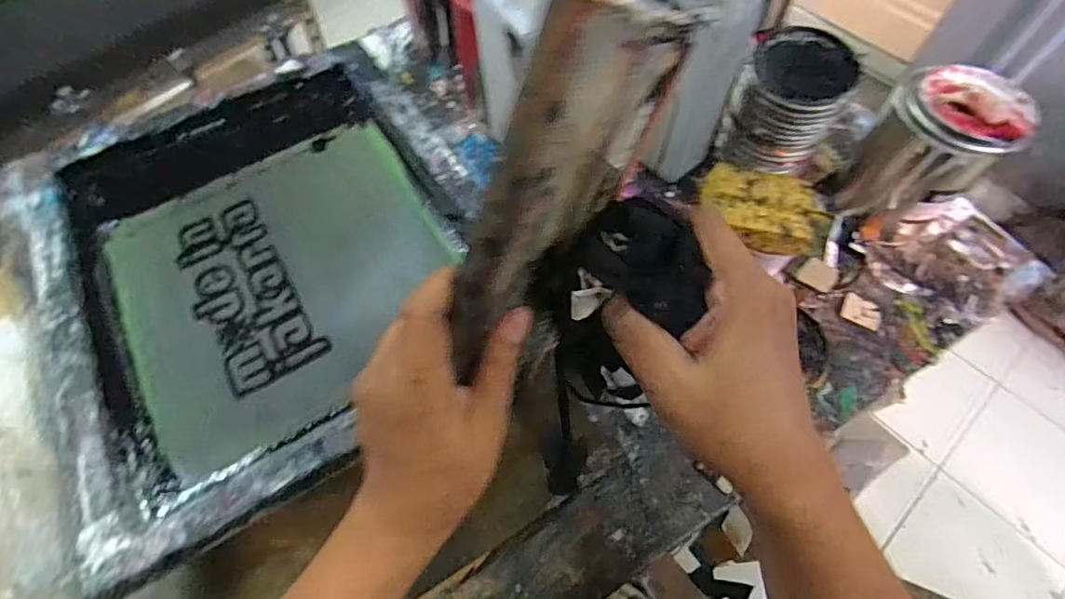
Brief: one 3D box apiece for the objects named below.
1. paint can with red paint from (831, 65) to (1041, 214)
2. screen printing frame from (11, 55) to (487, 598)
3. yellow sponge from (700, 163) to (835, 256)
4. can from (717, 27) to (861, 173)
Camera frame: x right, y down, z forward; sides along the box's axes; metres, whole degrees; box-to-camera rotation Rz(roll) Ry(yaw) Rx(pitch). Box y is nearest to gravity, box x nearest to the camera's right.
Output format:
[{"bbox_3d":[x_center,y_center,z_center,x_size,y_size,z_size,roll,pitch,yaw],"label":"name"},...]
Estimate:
[{"bbox_3d":[0.387,-0.145,0.538,0.102,0.149,0.096,0,61,0],"label":"paint can with red paint"},{"bbox_3d":[-0.265,-0.052,0.556,0.411,0.054,0.508,-31,59,-16],"label":"screen printing frame"},{"bbox_3d":[0.216,-0.089,0.517,0.110,0.029,0.075,18,62,9],"label":"yellow sponge"},{"bbox_3d":[0.258,-0.198,0.563,0.091,0.114,0.098,0,61,0],"label":"can"}]

